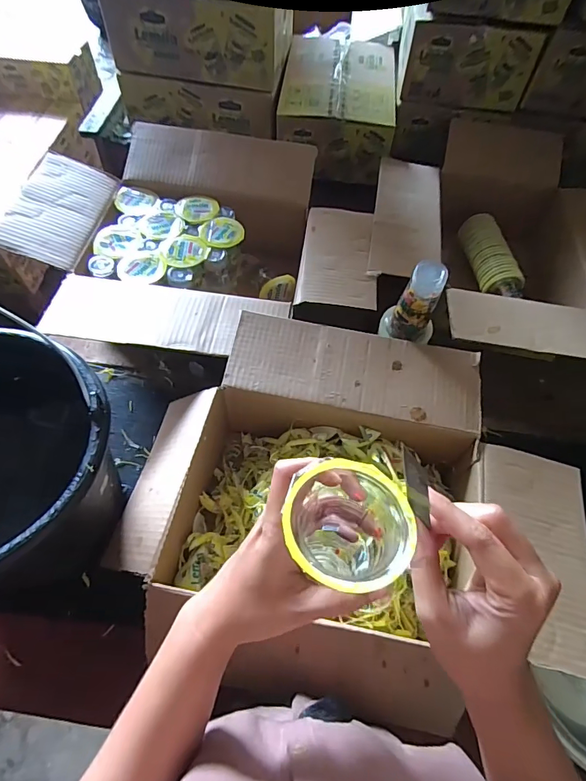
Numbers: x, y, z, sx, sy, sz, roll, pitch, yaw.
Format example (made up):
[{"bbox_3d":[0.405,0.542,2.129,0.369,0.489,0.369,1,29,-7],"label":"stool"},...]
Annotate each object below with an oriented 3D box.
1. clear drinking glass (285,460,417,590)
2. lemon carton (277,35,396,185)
[{"bbox_3d":[0.029,0.094,0.275,0.070,0.101,0.072,2,59,-3],"label":"clear drinking glass"},{"bbox_3d":[0.097,-0.641,0.959,0.234,0.130,0.330,7,59,0],"label":"lemon carton"}]

